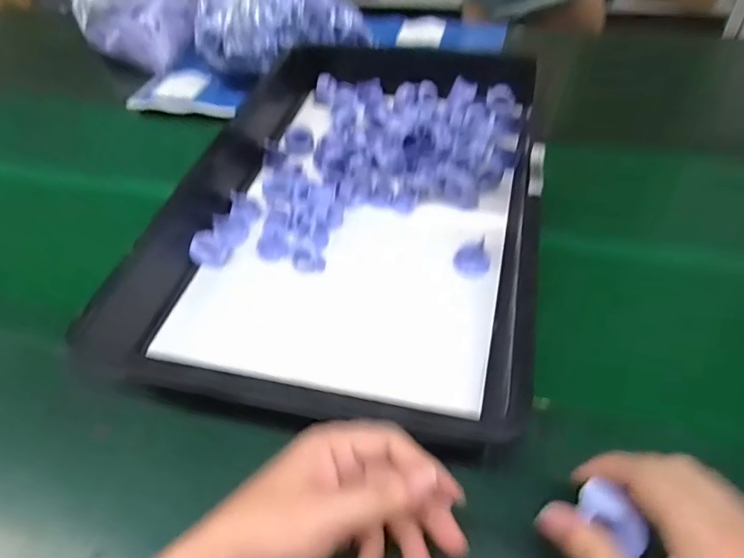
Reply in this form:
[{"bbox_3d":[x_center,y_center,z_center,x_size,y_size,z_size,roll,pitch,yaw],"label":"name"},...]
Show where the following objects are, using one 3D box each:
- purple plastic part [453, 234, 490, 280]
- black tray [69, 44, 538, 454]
[{"bbox_3d":[0.102,-0.020,0.510,0.034,0.026,0.028,-32,53,-21],"label":"purple plastic part"},{"bbox_3d":[-0.018,-0.088,0.572,0.373,0.086,0.561,6,50,10],"label":"black tray"}]

